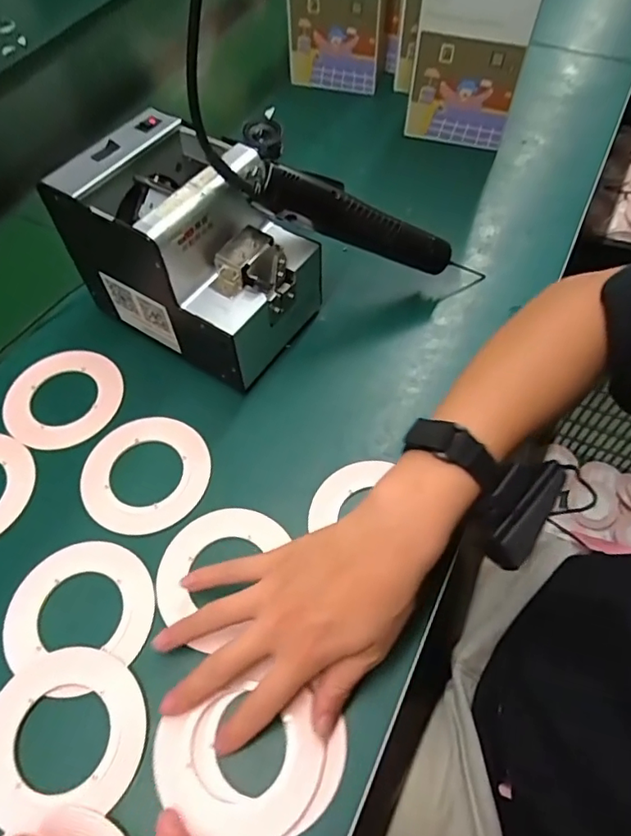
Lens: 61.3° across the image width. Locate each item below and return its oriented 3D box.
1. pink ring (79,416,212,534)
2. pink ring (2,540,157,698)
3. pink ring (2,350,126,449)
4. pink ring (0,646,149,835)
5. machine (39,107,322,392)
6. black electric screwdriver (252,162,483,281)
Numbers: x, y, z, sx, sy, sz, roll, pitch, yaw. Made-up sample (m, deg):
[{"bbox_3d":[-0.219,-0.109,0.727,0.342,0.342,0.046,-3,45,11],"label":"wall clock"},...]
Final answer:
[{"bbox_3d":[-0.138,0.043,0.432,0.100,0.004,0.100,-1,59,1],"label":"pink ring"},{"bbox_3d":[-0.165,0.137,0.377,0.101,0.004,0.097,-1,59,1],"label":"pink ring"},{"bbox_3d":[-0.222,-0.019,0.472,0.096,0.007,0.100,-1,59,1],"label":"pink ring"},{"bbox_3d":[-0.162,0.197,0.337,0.102,0.004,0.093,-1,59,1],"label":"pink ring"},{"bbox_3d":[-0.100,-0.142,0.461,0.175,0.147,0.131,30,64,18],"label":"machine"},{"bbox_3d":[0.055,-0.165,0.470,0.237,0.035,0.030,10,53,-33],"label":"black electric screwdriver"}]

